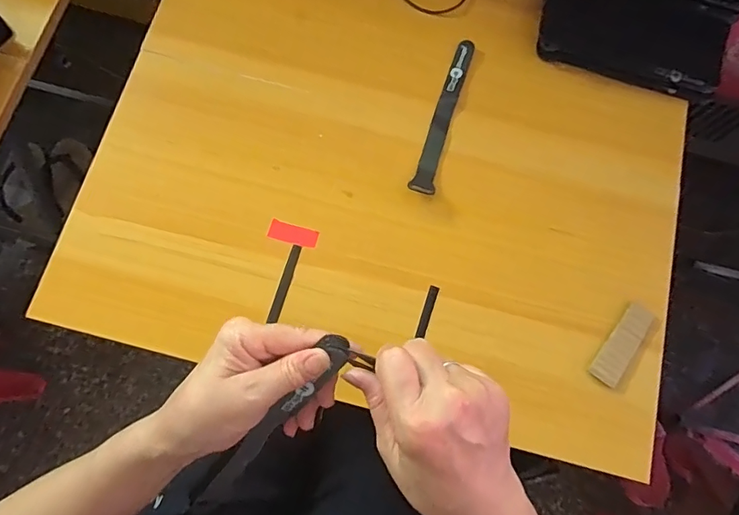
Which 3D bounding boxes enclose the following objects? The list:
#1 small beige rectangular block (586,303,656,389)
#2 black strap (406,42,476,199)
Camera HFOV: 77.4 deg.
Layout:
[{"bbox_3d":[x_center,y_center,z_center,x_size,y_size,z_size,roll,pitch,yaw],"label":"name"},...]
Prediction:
[{"bbox_3d":[0.240,0.082,0.437,0.026,0.005,0.082,36,78,6],"label":"small beige rectangular block"},{"bbox_3d":[0.081,-0.150,0.486,0.024,0.015,0.185,19,77,3],"label":"black strap"}]

